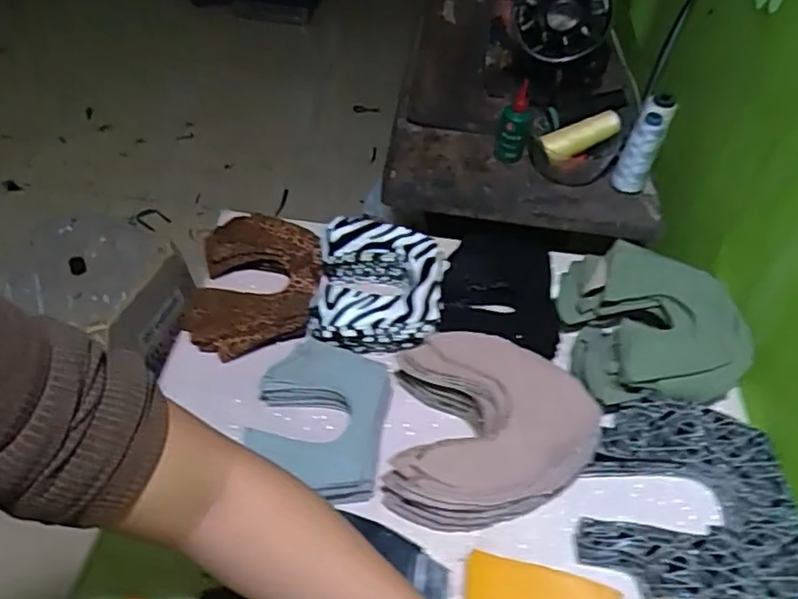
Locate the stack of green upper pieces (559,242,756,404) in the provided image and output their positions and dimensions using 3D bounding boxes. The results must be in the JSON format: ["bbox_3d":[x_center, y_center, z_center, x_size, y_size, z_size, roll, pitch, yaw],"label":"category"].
[{"bbox_3d":[0.274,0.029,0.674,0.176,0.072,0.177,0,50,-6],"label":"stack of green upper pieces"}]

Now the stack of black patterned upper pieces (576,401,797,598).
[{"bbox_3d":[0.261,0.183,0.571,0.184,0.038,0.179,8,50,1],"label":"stack of black patterned upper pieces"}]

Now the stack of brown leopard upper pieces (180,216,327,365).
[{"bbox_3d":[-0.164,-0.018,0.714,0.140,0.039,0.178,8,50,1],"label":"stack of brown leopard upper pieces"}]

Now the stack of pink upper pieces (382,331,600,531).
[{"bbox_3d":[0.086,0.119,0.597,0.184,0.058,0.182,7,50,0],"label":"stack of pink upper pieces"}]

